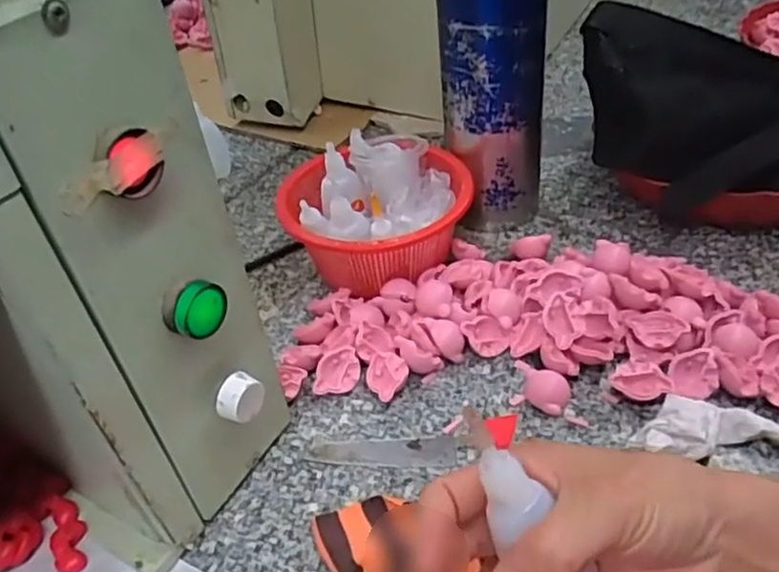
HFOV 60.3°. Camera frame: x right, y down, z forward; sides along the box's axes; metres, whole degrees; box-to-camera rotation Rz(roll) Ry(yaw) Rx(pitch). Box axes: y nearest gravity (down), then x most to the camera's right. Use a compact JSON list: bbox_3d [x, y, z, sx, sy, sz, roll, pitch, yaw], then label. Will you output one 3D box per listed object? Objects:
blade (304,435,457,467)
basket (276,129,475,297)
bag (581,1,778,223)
[{"bbox_3d":[-0.005,0.104,0.419,0.092,0.004,0.022,-3,39,5],"label":"blade"},{"bbox_3d":[-0.009,-0.049,0.533,0.146,0.084,0.137,-1,40,7],"label":"basket"},{"bbox_3d":[0.298,-0.129,0.514,0.292,0.125,0.098,2,40,10],"label":"bag"}]

